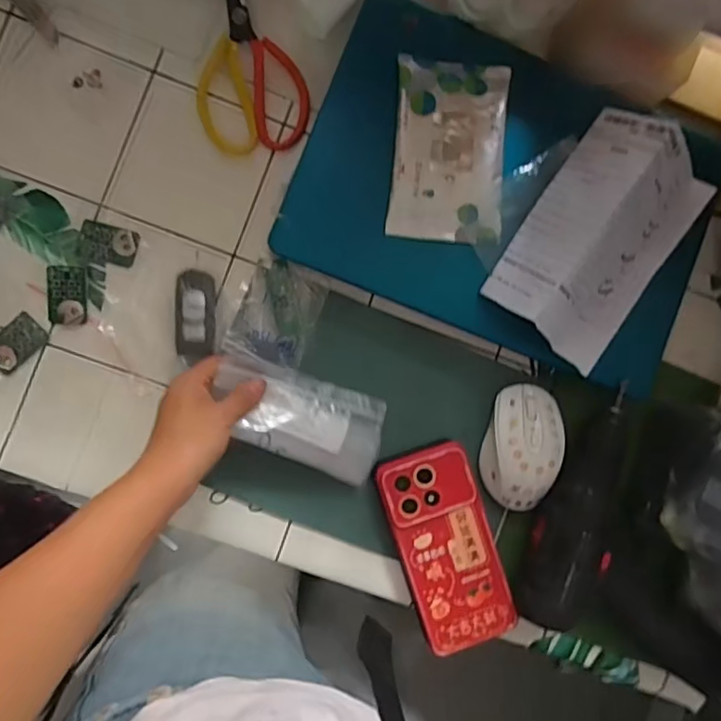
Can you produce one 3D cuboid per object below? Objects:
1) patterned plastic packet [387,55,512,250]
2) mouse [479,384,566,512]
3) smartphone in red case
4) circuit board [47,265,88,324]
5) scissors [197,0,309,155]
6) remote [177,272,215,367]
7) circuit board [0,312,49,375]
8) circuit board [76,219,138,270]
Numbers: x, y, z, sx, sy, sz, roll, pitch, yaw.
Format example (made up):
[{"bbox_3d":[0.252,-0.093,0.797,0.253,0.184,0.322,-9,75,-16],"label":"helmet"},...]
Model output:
[{"bbox_3d":[0.072,-0.169,0.473,0.090,0.014,0.142,4,89,-6],"label":"patterned plastic packet"},{"bbox_3d":[0.136,0.072,0.486,0.058,0.032,0.099,14,88,-5],"label":"mouse"},{"bbox_3d":[0.071,0.152,0.478,0.078,0.011,0.160,-18,91,-6],"label":"smartphone in red case"},{"bbox_3d":[-0.231,-0.052,0.465,0.029,0.007,0.045,1,89,-6],"label":"circuit board"},{"bbox_3d":[-0.099,-0.252,0.480,0.086,0.023,0.160,-16,91,-6],"label":"scissors"},{"bbox_3d":[-0.131,-0.035,0.469,0.029,0.012,0.071,2,89,-6],"label":"remote"},{"bbox_3d":[-0.271,-0.013,0.462,0.030,0.004,0.045,45,86,-4],"label":"circuit board"},{"bbox_3d":[-0.203,-0.093,0.473,0.045,0.007,0.032,14,88,-5],"label":"circuit board"}]

